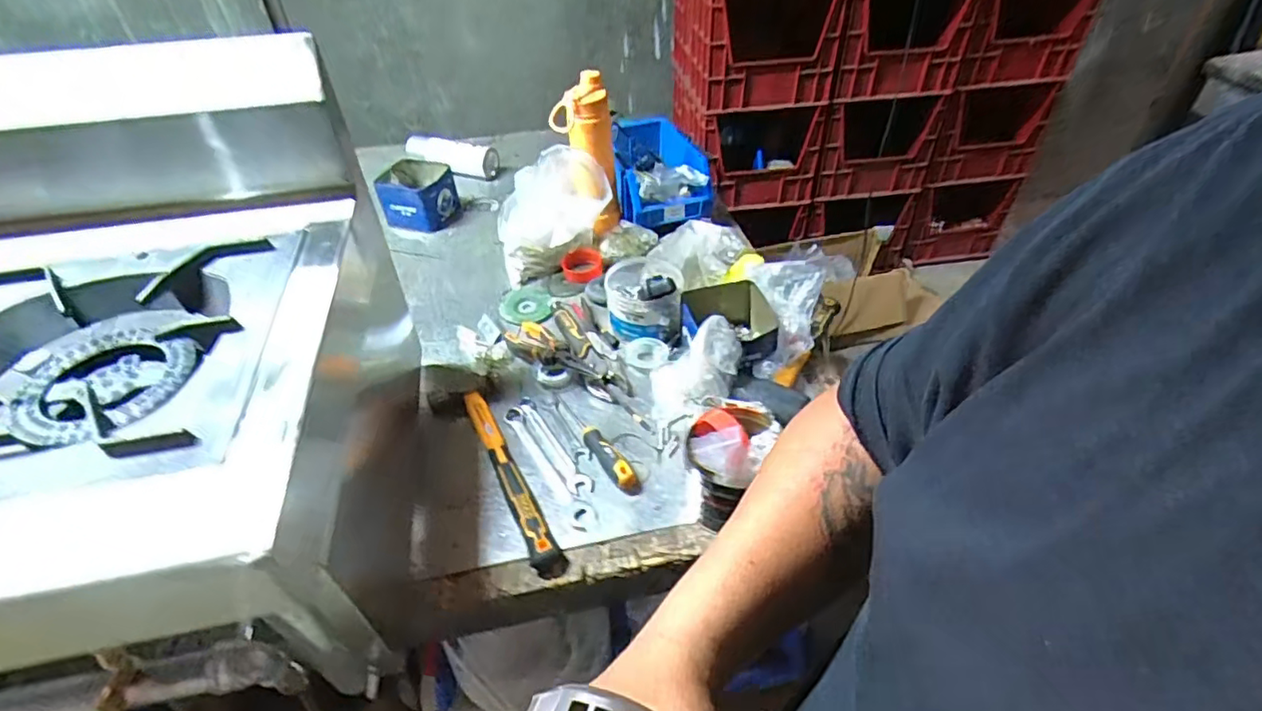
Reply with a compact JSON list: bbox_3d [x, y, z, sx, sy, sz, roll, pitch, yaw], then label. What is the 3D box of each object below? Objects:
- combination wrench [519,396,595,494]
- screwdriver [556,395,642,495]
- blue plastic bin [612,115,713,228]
[{"bbox_3d":[-0.101,0.113,0.775,0.027,0.007,0.178,-25,47,-23],"label":"combination wrench"},{"bbox_3d":[-0.045,0.100,0.767,0.031,0.031,0.187,-25,47,-23],"label":"screwdriver"},{"bbox_3d":[0.056,-0.359,1.168,0.177,0.115,0.253,-3,42,-2],"label":"blue plastic bin"}]

